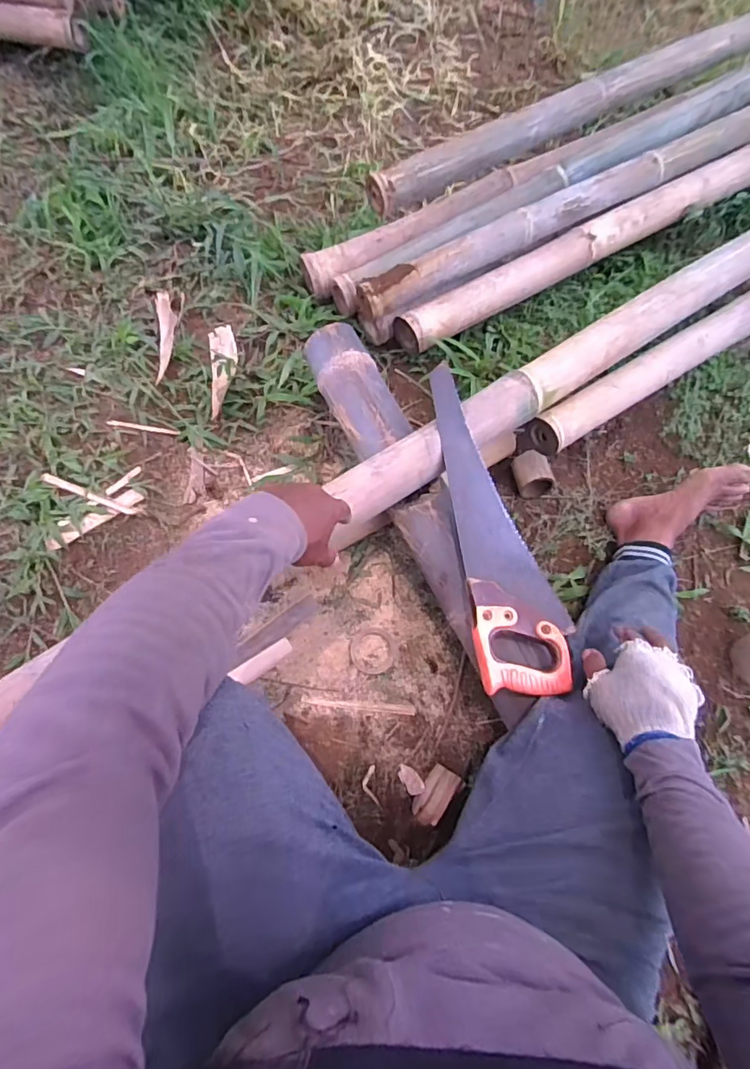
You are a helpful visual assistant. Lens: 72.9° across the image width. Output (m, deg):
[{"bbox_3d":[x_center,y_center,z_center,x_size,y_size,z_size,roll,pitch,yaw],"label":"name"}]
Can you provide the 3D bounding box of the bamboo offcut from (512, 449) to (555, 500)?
[{"bbox_3d":[0.274,-0.107,0.878,0.063,0.061,0.073,-11,65,-9],"label":"bamboo offcut"}]

